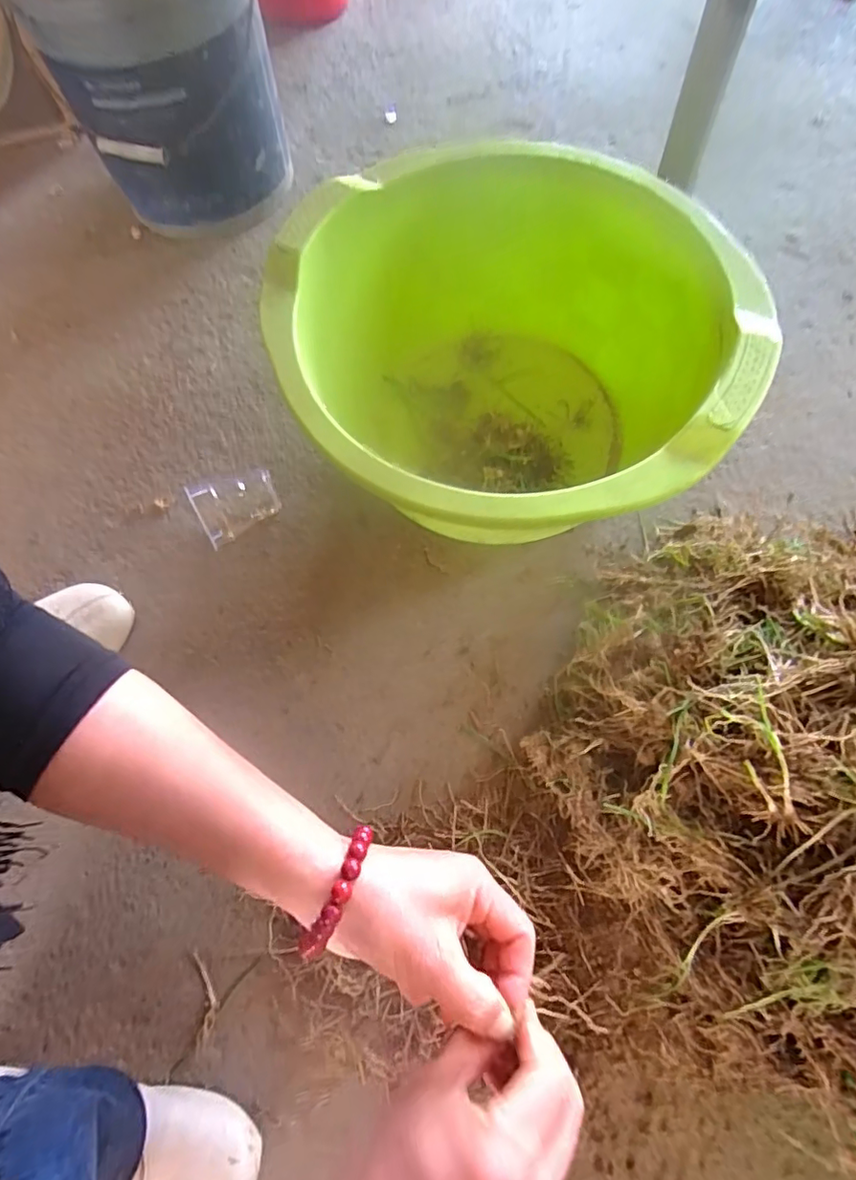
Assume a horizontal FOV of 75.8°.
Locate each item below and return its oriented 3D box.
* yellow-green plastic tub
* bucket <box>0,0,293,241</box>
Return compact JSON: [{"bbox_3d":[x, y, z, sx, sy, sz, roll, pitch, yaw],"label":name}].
[{"bbox_3d":[0.065,-0.196,0.505,0.364,0.184,0.388,-1,69,2],"label":"yellow-green plastic tub"},{"bbox_3d":[-0.301,-0.625,0.644,0.233,0.272,0.287,-13,69,-2],"label":"bucket"}]

